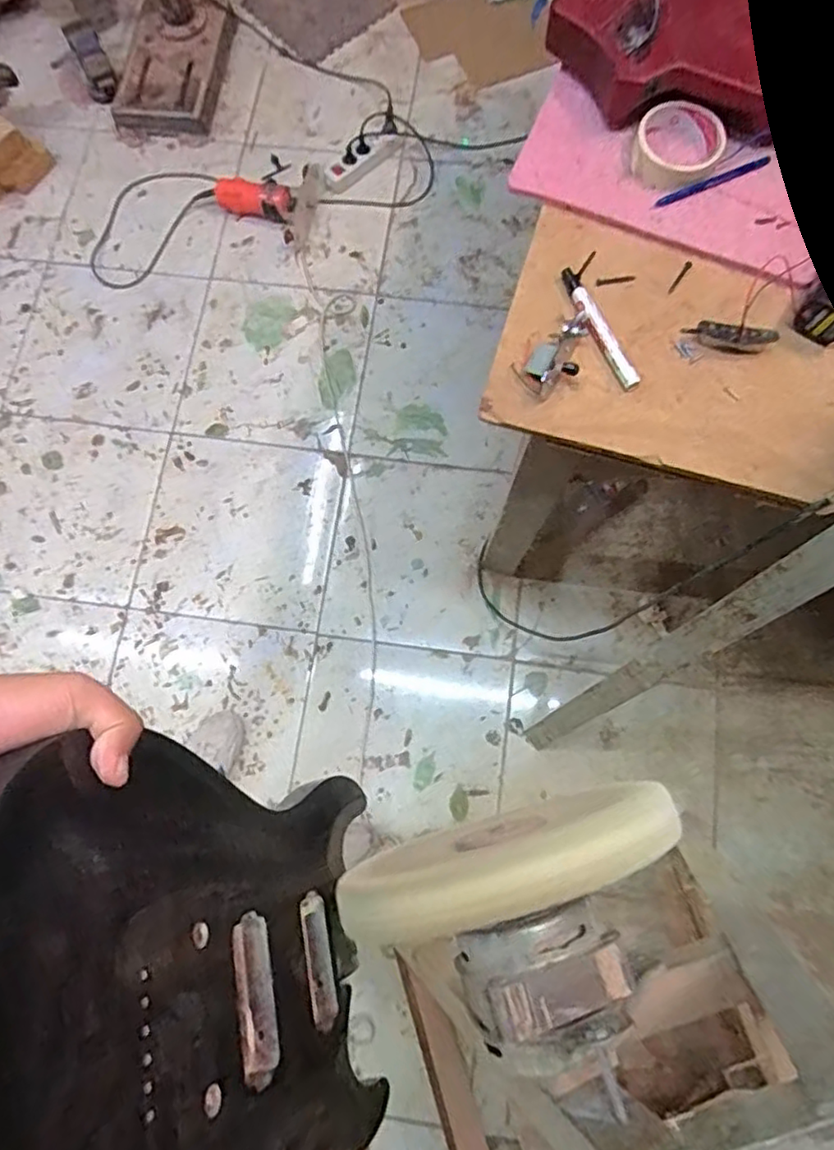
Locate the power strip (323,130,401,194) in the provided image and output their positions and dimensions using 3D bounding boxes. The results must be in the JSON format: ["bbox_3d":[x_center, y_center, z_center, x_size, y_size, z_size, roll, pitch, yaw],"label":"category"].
[{"bbox_3d":[-0.135,-1.001,1.530,0.213,0.041,0.073,-38,78,-7],"label":"power strip"}]

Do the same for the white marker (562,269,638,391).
[{"bbox_3d":[0.179,-0.246,0.635,0.020,0.014,0.143,-23,77,-4],"label":"white marker"}]

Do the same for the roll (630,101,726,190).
[{"bbox_3d":[0.274,-0.453,0.670,0.092,0.022,0.091,4,77,3],"label":"roll"}]

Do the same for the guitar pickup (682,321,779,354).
[{"bbox_3d":[0.308,-0.234,0.625,0.080,0.026,0.016,15,77,5],"label":"guitar pickup"}]

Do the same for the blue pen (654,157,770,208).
[{"bbox_3d":[0.312,-0.413,0.670,0.127,0.010,0.010,-20,77,-3],"label":"blue pen"}]

